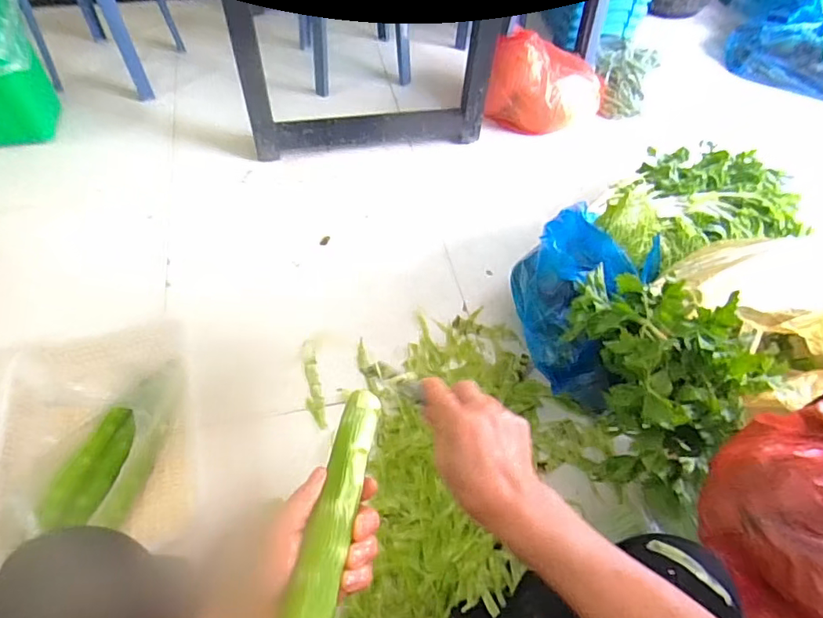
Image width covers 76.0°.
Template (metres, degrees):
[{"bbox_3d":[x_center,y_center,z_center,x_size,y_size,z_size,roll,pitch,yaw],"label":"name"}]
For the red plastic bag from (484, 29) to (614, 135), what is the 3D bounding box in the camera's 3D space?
[{"bbox_3d":[0.361,-0.566,1.339,0.321,0.200,0.134,-6,56,-9],"label":"red plastic bag"}]

